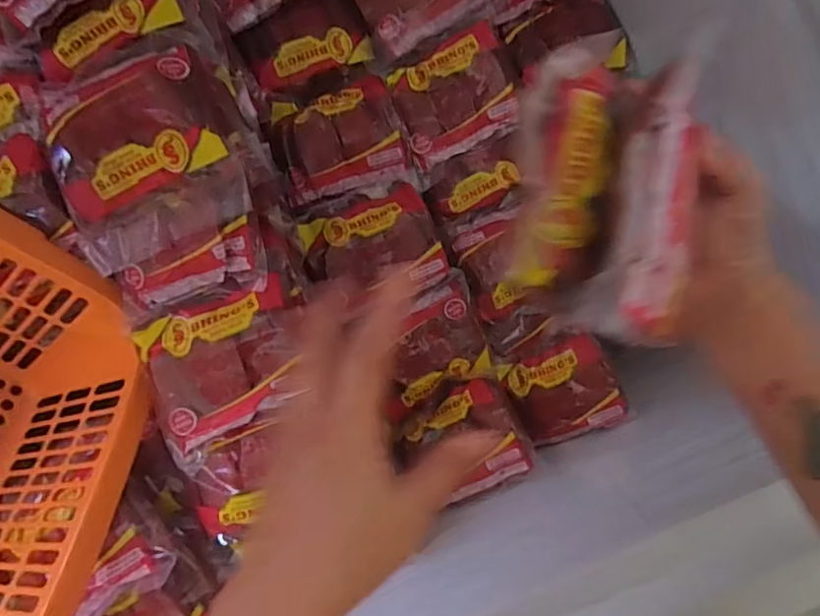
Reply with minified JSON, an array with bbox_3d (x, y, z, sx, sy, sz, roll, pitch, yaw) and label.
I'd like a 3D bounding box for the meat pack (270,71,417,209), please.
[{"bbox_3d":[-0.067,-0.172,0.537,0.115,0.033,0.110,-16,98,1],"label":"meat pack"}]

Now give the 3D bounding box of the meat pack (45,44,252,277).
[{"bbox_3d":[-0.207,-0.116,0.425,0.138,0.043,0.152,-23,98,2],"label":"meat pack"}]

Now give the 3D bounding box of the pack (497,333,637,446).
[{"bbox_3d":[0.158,0.084,0.563,0.102,0.029,0.098,-26,98,2],"label":"pack"}]

